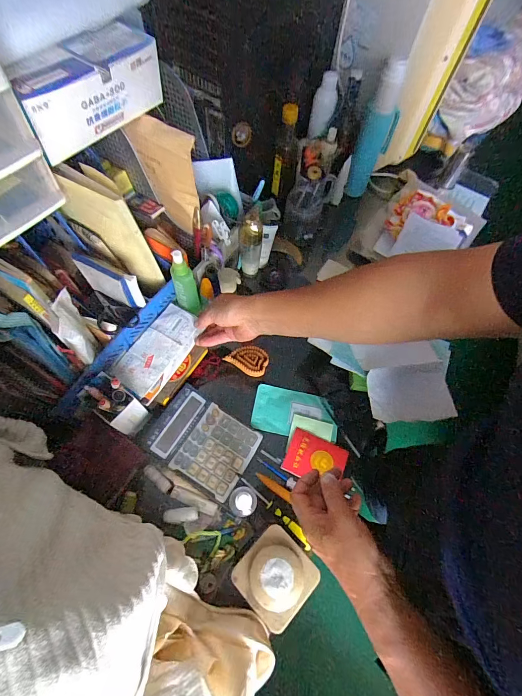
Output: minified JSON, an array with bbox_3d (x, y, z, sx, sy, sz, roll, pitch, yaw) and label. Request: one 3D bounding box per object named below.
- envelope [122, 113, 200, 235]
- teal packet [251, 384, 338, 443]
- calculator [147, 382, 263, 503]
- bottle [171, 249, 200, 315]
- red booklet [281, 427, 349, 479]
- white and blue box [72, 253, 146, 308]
[{"bbox_3d":[-0.166,-0.298,0.567,0.127,0.180,0.018,27,64,11],"label":"envelope"},{"bbox_3d":[0.067,0.125,0.624,0.160,0.008,0.089,9,64,2],"label":"teal packet"},{"bbox_3d":[-0.098,0.160,0.560,0.165,0.037,0.127,28,66,11],"label":"calculator"},{"bbox_3d":[-0.136,-0.115,0.564,0.039,0.131,0.039,-18,66,-11],"label":"bottle"},{"bbox_3d":[0.098,0.200,0.577,0.103,0.004,0.080,23,58,11],"label":"red booklet"},{"bbox_3d":[-0.253,-0.112,0.530,0.108,0.079,0.020,20,65,7],"label":"white and blue box"}]

